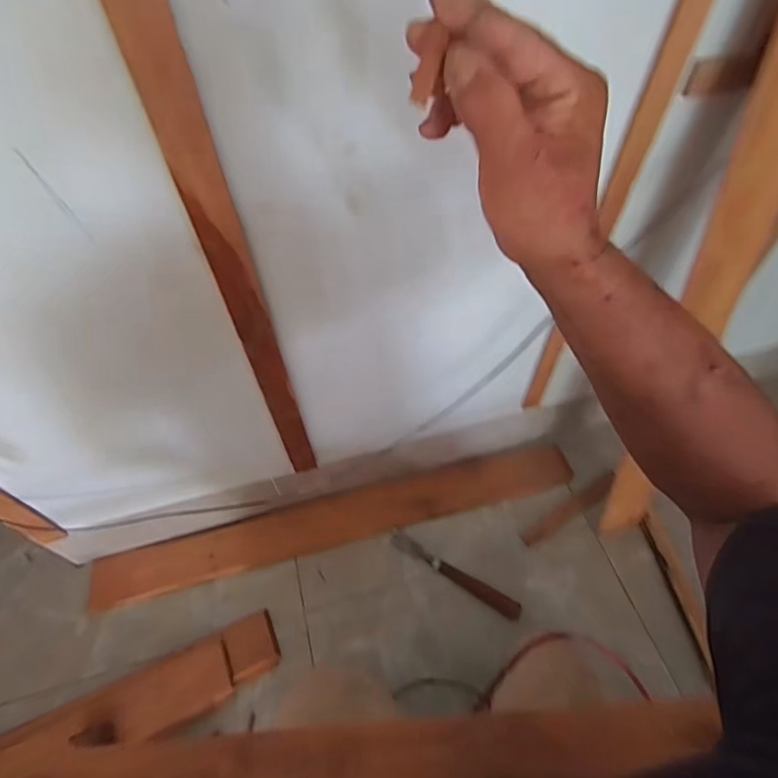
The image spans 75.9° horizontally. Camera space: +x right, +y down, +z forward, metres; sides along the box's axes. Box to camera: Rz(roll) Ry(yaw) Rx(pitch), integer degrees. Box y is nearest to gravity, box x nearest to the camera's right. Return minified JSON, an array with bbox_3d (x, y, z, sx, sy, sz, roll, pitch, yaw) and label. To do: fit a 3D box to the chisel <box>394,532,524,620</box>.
[{"bbox_3d":[0.125,0.363,0.980,0.279,0.028,0.033,28,61,20],"label":"chisel"}]

